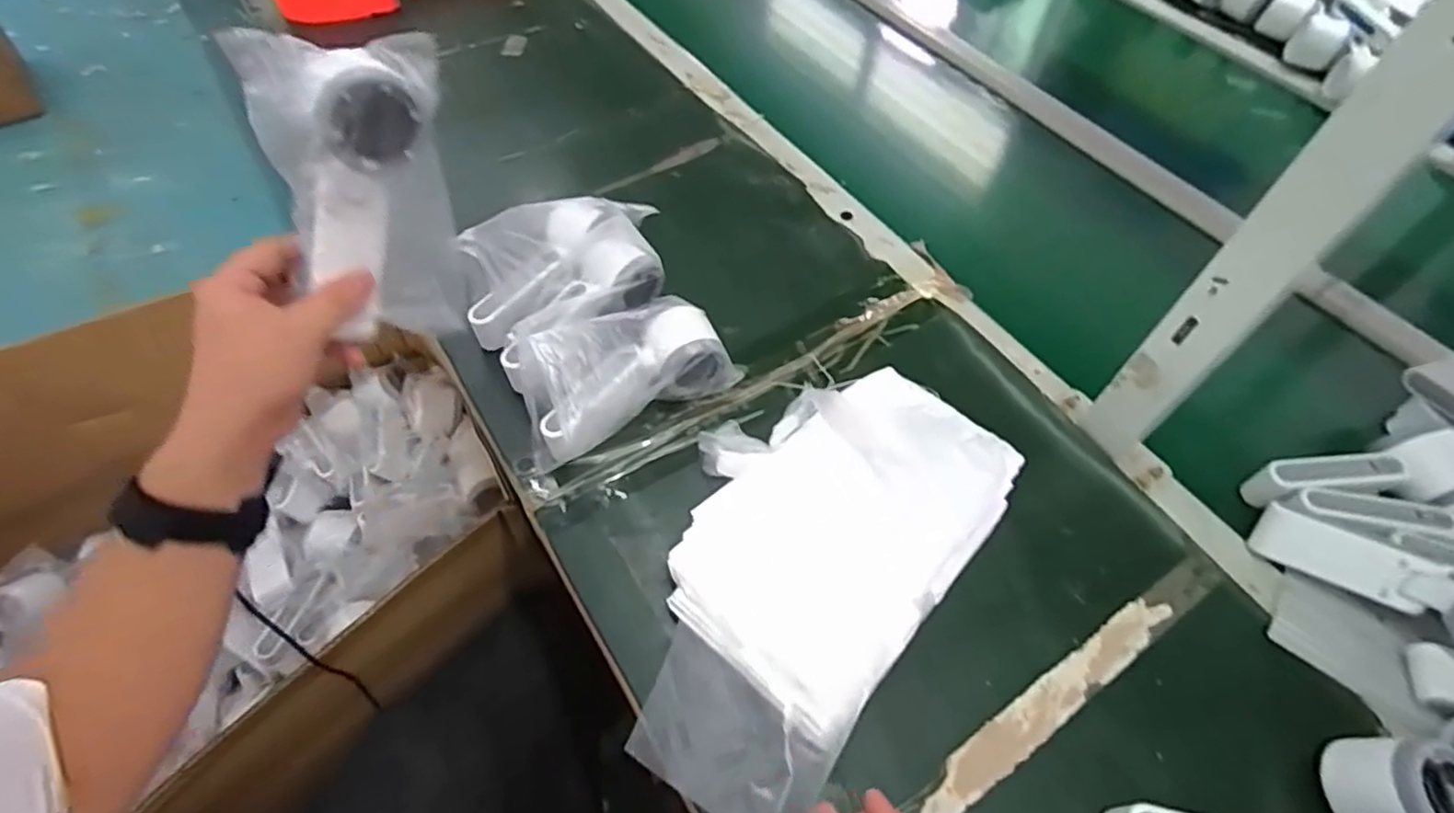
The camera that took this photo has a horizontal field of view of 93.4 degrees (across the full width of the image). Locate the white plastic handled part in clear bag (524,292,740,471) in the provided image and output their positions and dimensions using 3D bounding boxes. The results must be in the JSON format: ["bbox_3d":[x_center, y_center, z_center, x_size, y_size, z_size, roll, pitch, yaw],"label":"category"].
[{"bbox_3d":[-0.083,-0.035,0.545,0.173,0.089,0.096,-22,59,-15],"label":"white plastic handled part in clear bag"}]

